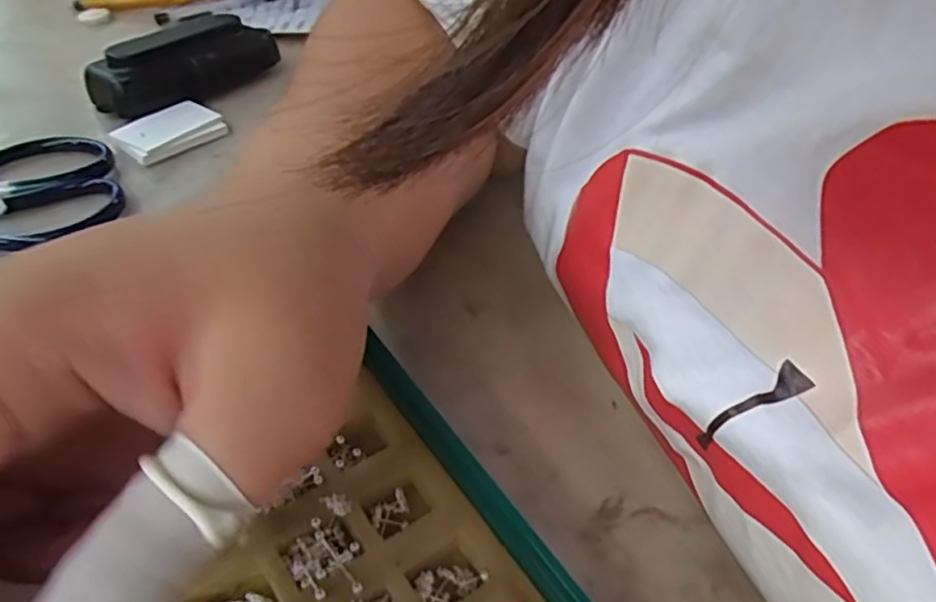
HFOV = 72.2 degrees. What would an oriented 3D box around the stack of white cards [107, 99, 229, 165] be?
[{"bbox_3d":[-0.159,-0.092,0.342,0.034,0.005,0.052,32,50,23],"label":"stack of white cards"}]

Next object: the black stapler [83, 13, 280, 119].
[{"bbox_3d":[-0.159,-0.140,0.371,0.036,0.032,0.109,37,52,27],"label":"black stapler"}]

